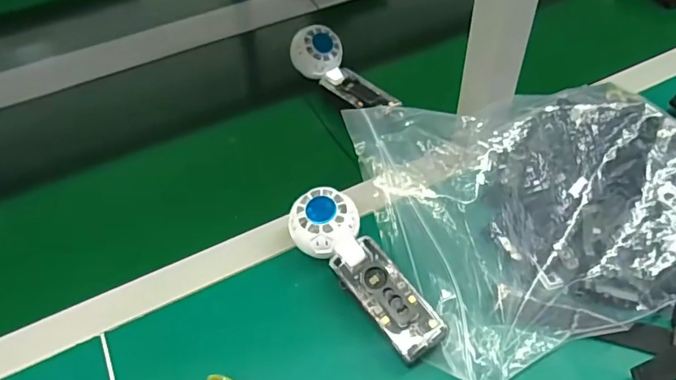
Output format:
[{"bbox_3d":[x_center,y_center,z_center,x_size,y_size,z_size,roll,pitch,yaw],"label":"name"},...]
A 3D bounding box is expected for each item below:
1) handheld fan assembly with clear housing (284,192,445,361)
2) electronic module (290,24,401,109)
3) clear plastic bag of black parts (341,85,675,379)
[{"bbox_3d":[0.024,0.067,0.436,0.058,0.035,0.165,-43,69,-8],"label":"handheld fan assembly with clear housing"},{"bbox_3d":[0.008,-0.140,0.615,0.144,0.041,0.053,43,63,13],"label":"electronic module"},{"bbox_3d":[0.212,0.002,0.458,0.355,0.092,0.248,-14,50,-7],"label":"clear plastic bag of black parts"}]

